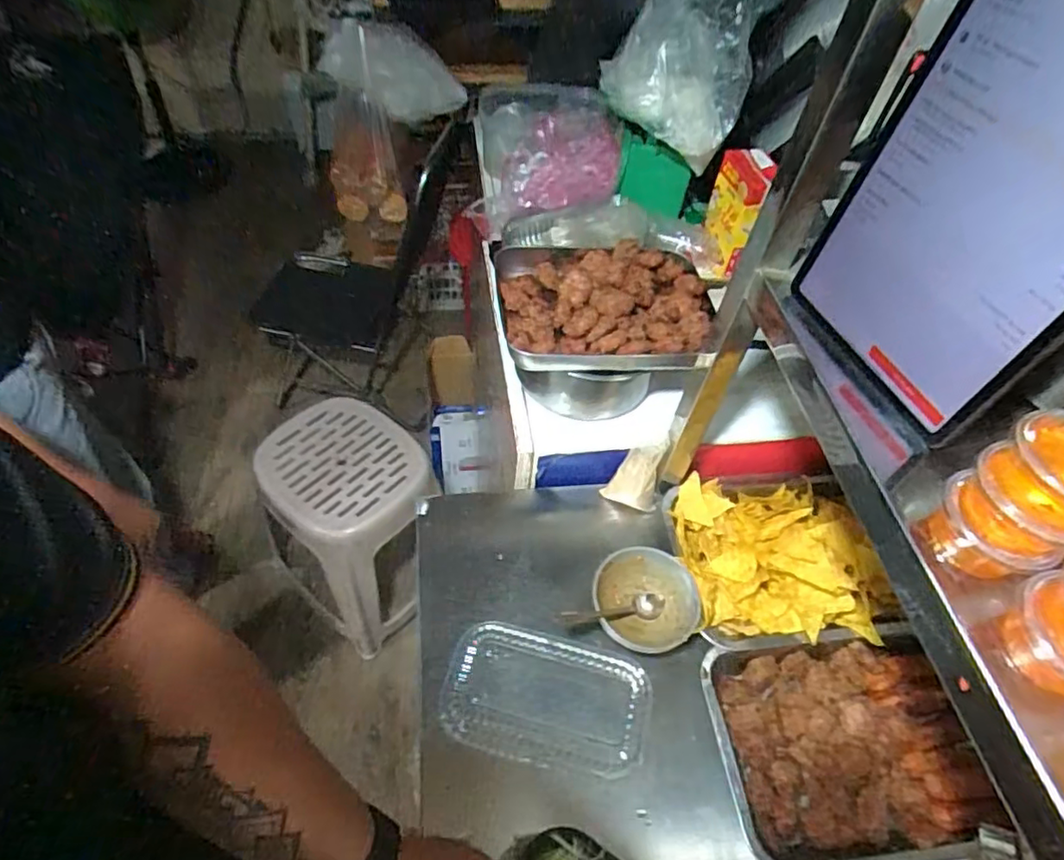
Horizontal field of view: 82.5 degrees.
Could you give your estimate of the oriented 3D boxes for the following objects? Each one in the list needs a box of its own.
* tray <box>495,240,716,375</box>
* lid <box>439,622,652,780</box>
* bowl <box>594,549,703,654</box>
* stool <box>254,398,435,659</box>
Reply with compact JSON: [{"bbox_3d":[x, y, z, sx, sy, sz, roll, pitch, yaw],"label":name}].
[{"bbox_3d":[0.086,-0.150,0.725,0.243,0.054,0.201,-1,52,-5],"label":"tray"},{"bbox_3d":[0.016,0.276,0.629,0.206,0.028,0.120,14,52,7],"label":"lid"},{"bbox_3d":[0.122,0.189,0.668,0.113,0.051,0.106,2,51,-3],"label":"bowl"},{"bbox_3d":[-0.390,0.212,1.357,0.340,0.462,0.293,37,58,23],"label":"stool"}]

